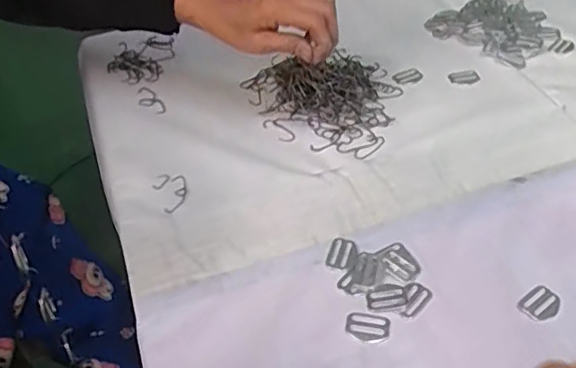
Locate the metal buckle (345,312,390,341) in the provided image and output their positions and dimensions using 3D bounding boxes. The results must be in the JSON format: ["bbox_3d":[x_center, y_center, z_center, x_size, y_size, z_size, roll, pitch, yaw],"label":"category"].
[{"bbox_3d":[0.060,0.108,0.466,0.032,0.004,0.021,5,46,12],"label":"metal buckle"}]

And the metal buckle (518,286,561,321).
[{"bbox_3d":[0.194,0.092,0.474,0.033,0.006,0.024,-29,49,-21],"label":"metal buckle"}]

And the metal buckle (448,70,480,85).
[{"bbox_3d":[0.197,-0.118,0.689,0.033,0.004,0.021,-9,45,-3],"label":"metal buckle"}]

